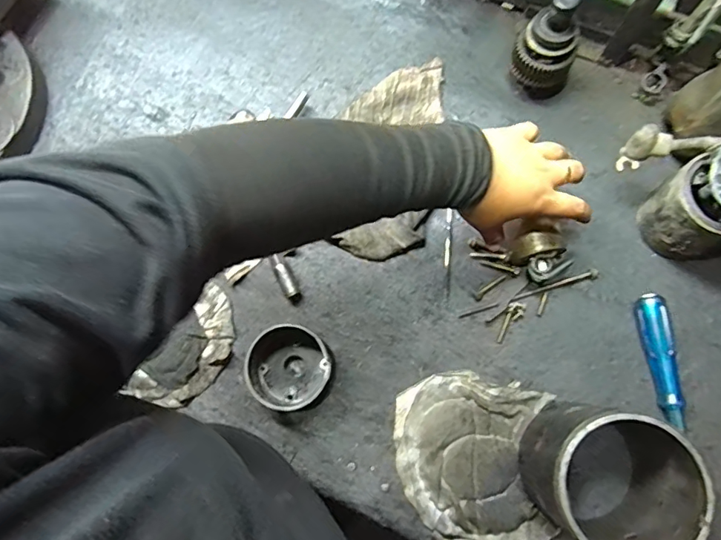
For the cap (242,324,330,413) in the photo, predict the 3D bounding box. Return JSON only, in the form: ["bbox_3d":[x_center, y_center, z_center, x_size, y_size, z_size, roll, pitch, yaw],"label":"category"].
[{"bbox_3d":[-0.072,0.097,0.480,0.076,0.036,0.080,0,76,1],"label":"cap"}]

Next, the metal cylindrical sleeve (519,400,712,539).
[{"bbox_3d":[0.199,0.172,0.400,0.105,0.118,0.104,0,76,1],"label":"metal cylindrical sleeve"}]

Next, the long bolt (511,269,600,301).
[{"bbox_3d":[0.200,0.017,0.494,0.092,0.010,0.009,-17,77,-2],"label":"long bolt"}]

